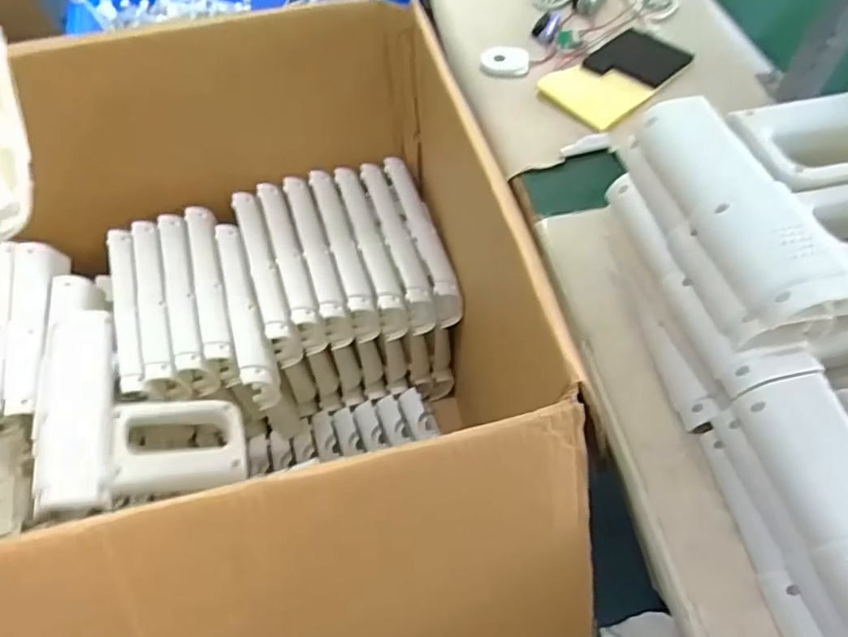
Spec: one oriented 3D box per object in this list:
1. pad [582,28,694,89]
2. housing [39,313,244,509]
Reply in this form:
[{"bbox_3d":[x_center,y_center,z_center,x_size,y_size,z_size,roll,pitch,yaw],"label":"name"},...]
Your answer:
[{"bbox_3d":[0.250,-0.303,0.729,0.097,0.006,0.088,-39,64,-22],"label":"pad"},{"bbox_3d":[-0.282,0.077,0.622,0.173,0.044,0.208,-15,57,-8],"label":"housing"}]

